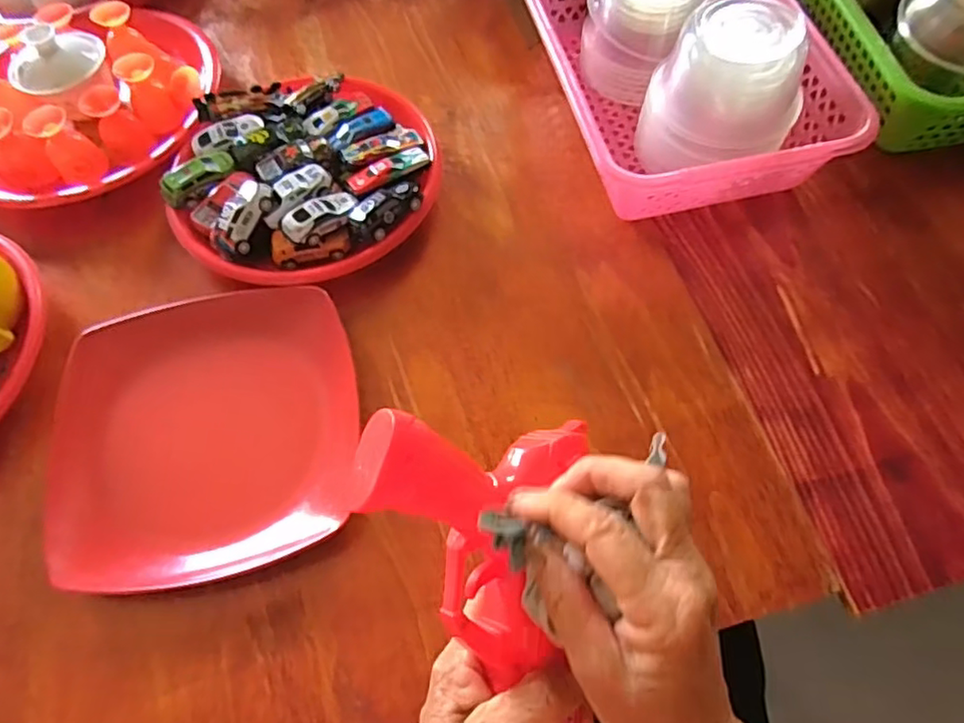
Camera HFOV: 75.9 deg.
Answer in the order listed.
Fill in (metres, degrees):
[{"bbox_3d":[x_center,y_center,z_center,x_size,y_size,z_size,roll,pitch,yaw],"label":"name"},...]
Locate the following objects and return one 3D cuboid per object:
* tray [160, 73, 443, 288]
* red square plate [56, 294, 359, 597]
[{"bbox_3d":[-0.148,-0.157,0.521,0.211,0.047,0.204,-1,63,2],"label":"tray"},{"bbox_3d":[-0.191,0.048,0.432,0.201,0.030,0.202,-8,63,-1],"label":"red square plate"}]

